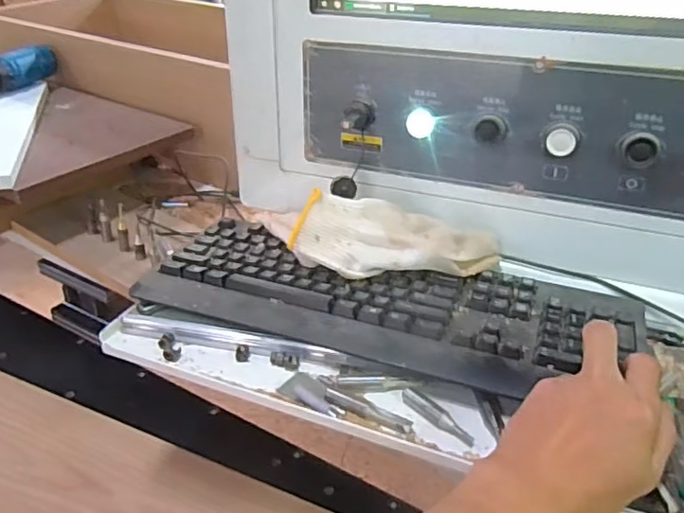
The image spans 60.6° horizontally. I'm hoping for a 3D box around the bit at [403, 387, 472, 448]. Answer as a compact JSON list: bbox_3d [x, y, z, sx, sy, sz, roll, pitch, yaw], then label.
[{"bbox_3d":[0.072,0.121,0.445,0.066,0.011,0.014,28,40,36],"label":"bit"}]

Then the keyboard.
[{"bbox_3d":[0.036,0.042,0.538,0.438,0.022,0.159,9,32,14],"label":"keyboard"}]

